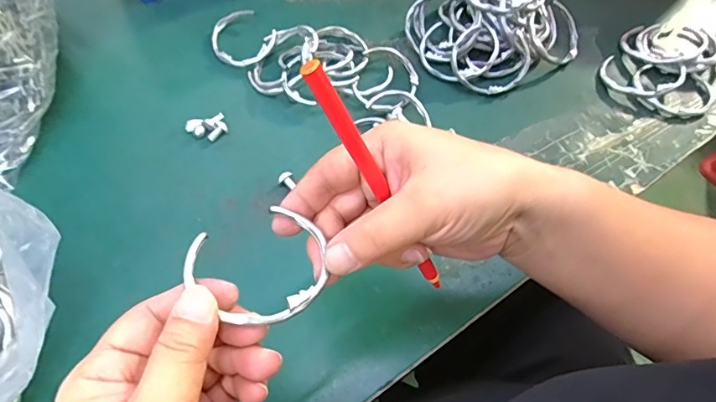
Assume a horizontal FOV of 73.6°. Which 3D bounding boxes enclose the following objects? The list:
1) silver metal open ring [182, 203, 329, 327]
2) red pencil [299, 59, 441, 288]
[{"bbox_3d":[-0.044,0.031,0.222,0.061,0.017,0.054,-27,69,-15],"label":"silver metal open ring"},{"bbox_3d":[0.014,-0.002,0.237,0.006,0.161,0.008,14,59,40],"label":"red pencil"}]

